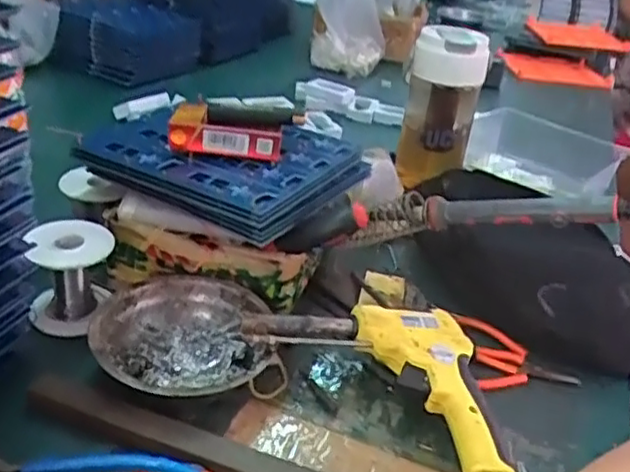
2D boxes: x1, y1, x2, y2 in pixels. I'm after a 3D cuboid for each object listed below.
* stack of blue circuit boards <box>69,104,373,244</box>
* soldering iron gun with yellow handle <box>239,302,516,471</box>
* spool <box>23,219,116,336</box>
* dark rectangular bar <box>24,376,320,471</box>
[{"bbox_3d":[-0.079,-0.067,0.565,0.195,0.033,0.159,20,32,22],"label":"stack of blue circuit boards"},{"bbox_3d":[0.061,0.092,0.479,0.193,0.049,0.120,22,33,24],"label":"soldering iron gun with yellow handle"},{"bbox_3d":[-0.188,0.032,0.511,0.064,0.075,0.062,-4,32,-19],"label":"spool"},{"bbox_3d":[-0.085,0.131,0.415,0.210,0.019,0.022,14,31,13],"label":"dark rectangular bar"}]

